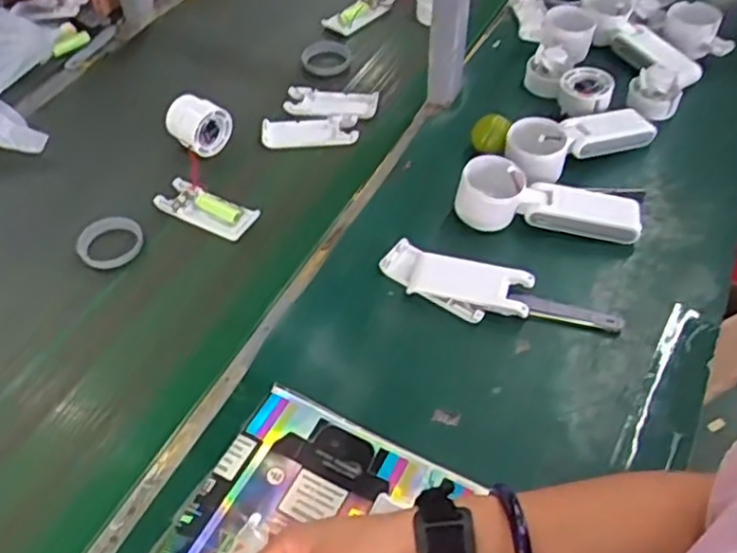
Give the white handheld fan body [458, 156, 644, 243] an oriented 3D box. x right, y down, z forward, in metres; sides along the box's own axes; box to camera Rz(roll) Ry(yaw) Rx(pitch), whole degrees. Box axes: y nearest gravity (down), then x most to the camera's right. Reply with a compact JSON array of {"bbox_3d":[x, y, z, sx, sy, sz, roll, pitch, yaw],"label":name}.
[{"bbox_3d":[0.167,-0.071,0.658,0.169,0.047,0.051,7,50,6],"label":"white handheld fan body"}]

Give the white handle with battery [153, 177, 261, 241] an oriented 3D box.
[{"bbox_3d":[-0.163,-0.068,0.723,0.105,0.016,0.038,22,53,18],"label":"white handle with battery"}]

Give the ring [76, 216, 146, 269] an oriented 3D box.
[{"bbox_3d":[-0.256,-0.037,0.701,0.061,0.006,0.059,0,49,0],"label":"ring"}]

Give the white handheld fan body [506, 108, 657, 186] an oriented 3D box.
[{"bbox_3d":[0.209,-0.139,0.706,0.176,0.035,0.064,-23,53,-18],"label":"white handheld fan body"}]

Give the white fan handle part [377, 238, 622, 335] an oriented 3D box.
[{"bbox_3d":[0.108,0.016,0.616,0.206,0.032,0.053,21,53,17],"label":"white fan handle part"}]

